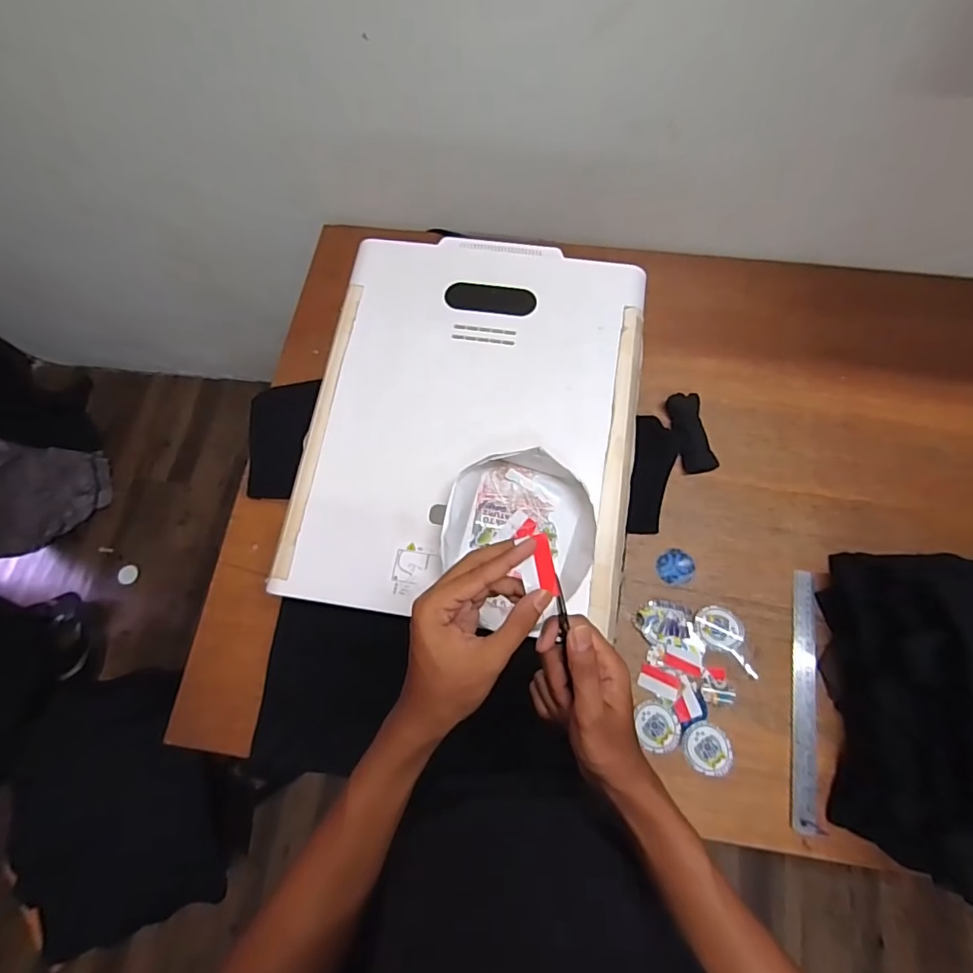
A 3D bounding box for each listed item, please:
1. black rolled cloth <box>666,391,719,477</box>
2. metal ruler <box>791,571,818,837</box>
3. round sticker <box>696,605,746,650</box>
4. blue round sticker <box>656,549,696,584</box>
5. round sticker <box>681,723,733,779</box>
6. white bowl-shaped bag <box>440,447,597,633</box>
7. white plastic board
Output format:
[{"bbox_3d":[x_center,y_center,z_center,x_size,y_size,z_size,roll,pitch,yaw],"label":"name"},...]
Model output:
[{"bbox_3d":[0.316,-0.083,0.787,0.046,0.027,0.124,-10,73,-2],"label":"black rolled cloth"},{"bbox_3d":[0.427,0.278,0.683,0.031,0.005,0.324,8,73,9],"label":"metal ruler"},{"bbox_3d":[0.328,0.196,0.711,0.064,0.009,0.056,43,77,16],"label":"round sticker"},{"bbox_3d":[0.277,0.117,0.743,0.054,0.008,0.051,0,73,1],"label":"blue round sticker"},{"bbox_3d":[0.289,0.343,0.664,0.063,0.009,0.059,0,73,1],"label":"round sticker"},{"bbox_3d":[0.037,0.050,0.572,0.164,0.052,0.171,2,73,2],"label":"white bowl-shaped bag"},{"bbox_3d":[-0.018,-0.093,0.642,0.402,0.030,0.496,8,73,4],"label":"white plastic board"}]

